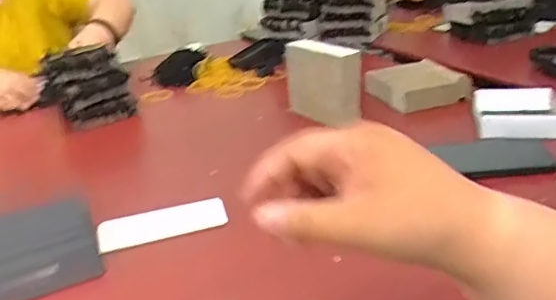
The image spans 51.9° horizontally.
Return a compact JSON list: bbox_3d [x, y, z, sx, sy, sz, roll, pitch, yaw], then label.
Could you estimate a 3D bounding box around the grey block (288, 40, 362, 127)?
[{"bbox_3d":[0.063,-0.095,0.800,0.024,0.105,0.135,-20,27,-30],"label":"grey block"}]

